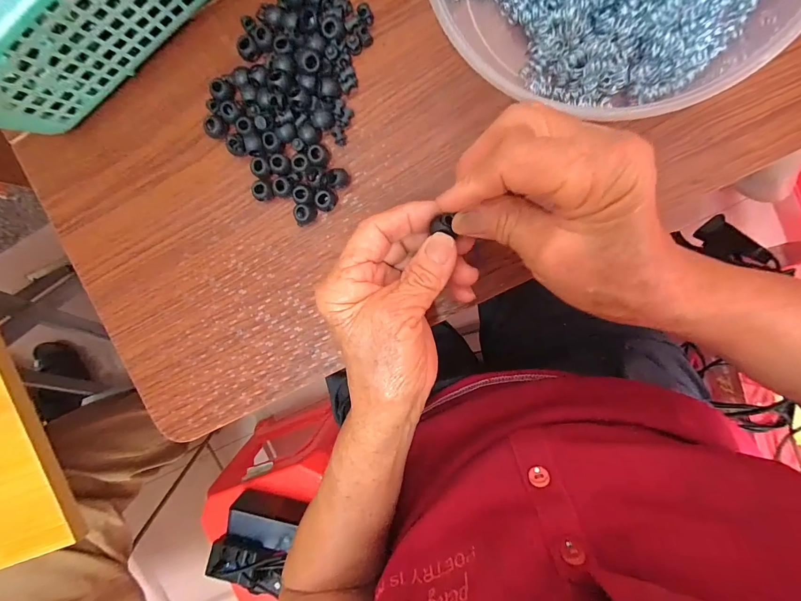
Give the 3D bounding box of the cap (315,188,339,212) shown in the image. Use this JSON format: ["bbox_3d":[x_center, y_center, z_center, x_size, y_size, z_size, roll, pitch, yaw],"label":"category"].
[{"bbox_3d":[-0.054,-0.073,0.260,0.012,0.014,0.016,21,97,6],"label":"cap"}]

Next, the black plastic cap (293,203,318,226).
[{"bbox_3d":[-0.070,-0.063,0.262,0.016,0.012,0.013,-17,92,9],"label":"black plastic cap"}]

